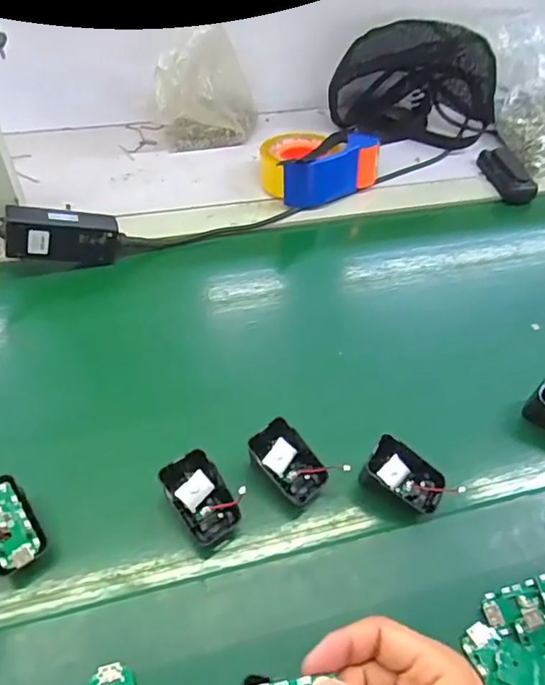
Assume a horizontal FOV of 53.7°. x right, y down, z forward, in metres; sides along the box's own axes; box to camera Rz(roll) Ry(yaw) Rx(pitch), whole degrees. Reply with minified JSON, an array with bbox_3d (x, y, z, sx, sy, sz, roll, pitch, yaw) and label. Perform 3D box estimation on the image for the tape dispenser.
[{"bbox_3d":[0.059,-0.242,0.724,0.146,0.066,0.103,-13,50,-16],"label":"tape dispenser"}]

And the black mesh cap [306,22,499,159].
[{"bbox_3d":[0.223,-0.398,0.813,0.229,0.158,0.148,17,49,11],"label":"black mesh cap"}]

